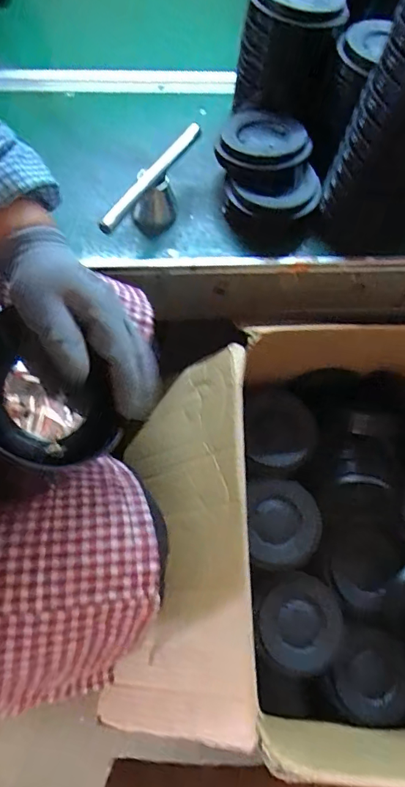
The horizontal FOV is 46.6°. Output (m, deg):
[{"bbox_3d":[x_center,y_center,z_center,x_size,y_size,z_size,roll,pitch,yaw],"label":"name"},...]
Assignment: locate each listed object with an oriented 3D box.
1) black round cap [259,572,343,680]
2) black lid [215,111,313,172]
[{"bbox_3d":[0.128,0.308,0.628,0.106,0.058,0.113,3,64,-1],"label":"black round cap"},{"bbox_3d":[0.079,-0.318,0.590,0.110,0.020,0.095,21,65,7],"label":"black lid"}]

